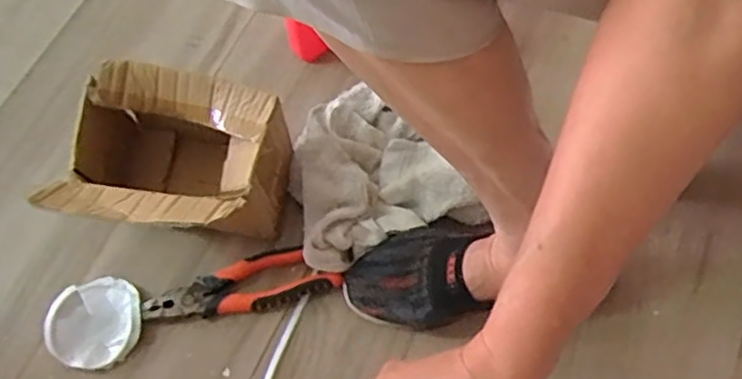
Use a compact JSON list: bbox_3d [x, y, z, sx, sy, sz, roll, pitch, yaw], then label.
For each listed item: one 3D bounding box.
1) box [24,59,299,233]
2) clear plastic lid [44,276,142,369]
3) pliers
[{"bbox_3d":[-0.179,-0.019,0.622,0.186,0.137,0.150,8,66,5],"label":"box"},{"bbox_3d":[-0.255,0.122,0.620,0.084,0.024,0.080,0,65,1],"label":"clear plastic lid"},{"bbox_3d":[-0.122,0.092,0.632,0.178,0.017,0.052,-14,66,-5],"label":"pliers"}]

